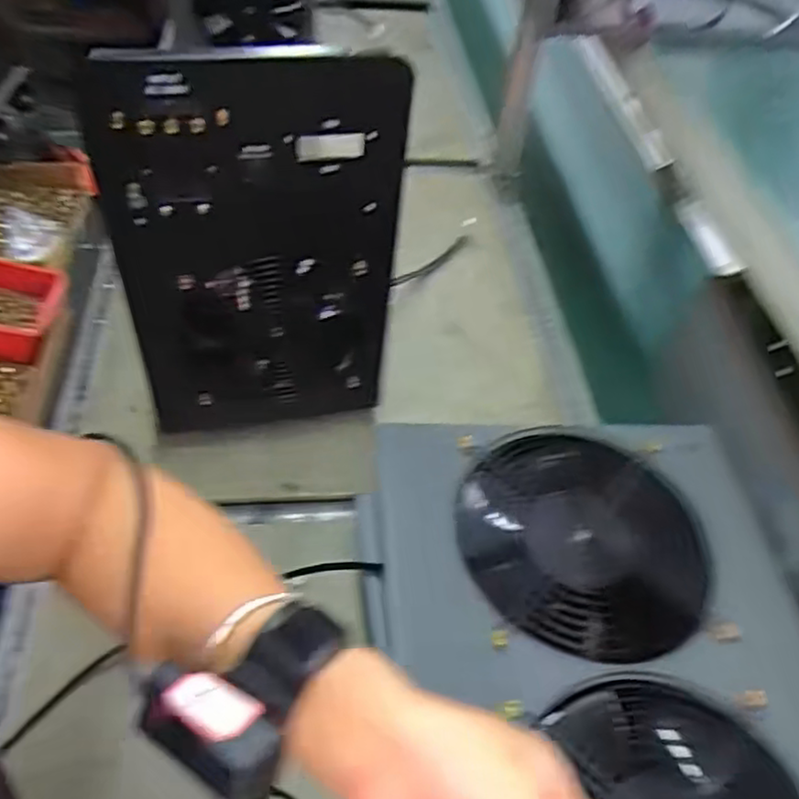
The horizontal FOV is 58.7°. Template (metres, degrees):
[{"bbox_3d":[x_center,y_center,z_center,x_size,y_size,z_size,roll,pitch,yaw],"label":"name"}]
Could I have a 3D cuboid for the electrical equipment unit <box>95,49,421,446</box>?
[{"bbox_3d":[-0.132,-0.125,0.689,0.249,0.398,0.049,-6,50,-12],"label":"electrical equipment unit"}]

